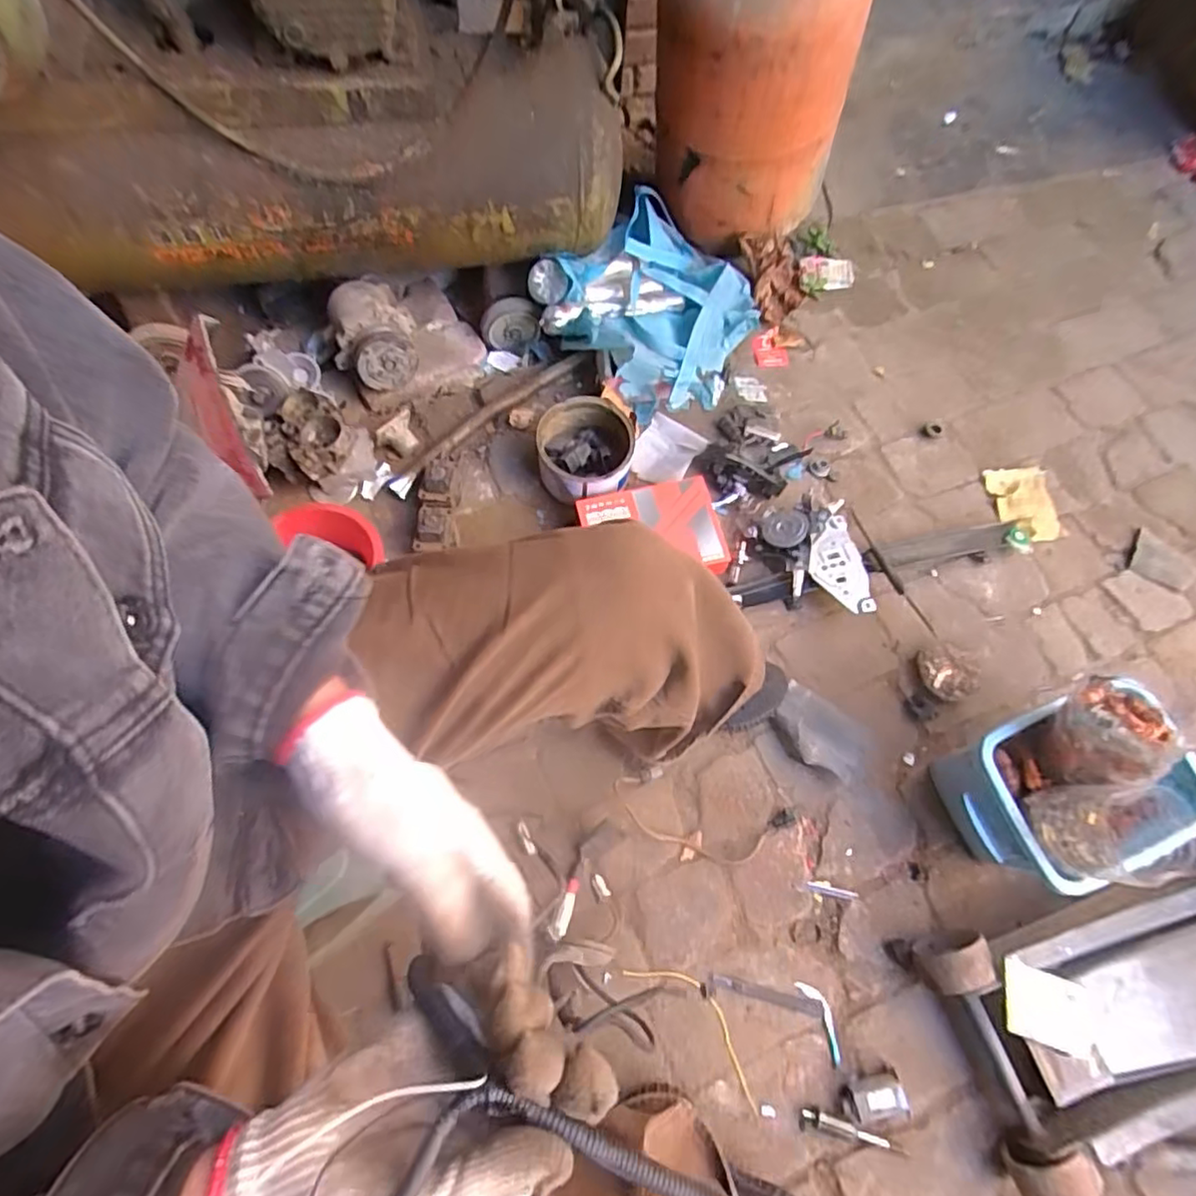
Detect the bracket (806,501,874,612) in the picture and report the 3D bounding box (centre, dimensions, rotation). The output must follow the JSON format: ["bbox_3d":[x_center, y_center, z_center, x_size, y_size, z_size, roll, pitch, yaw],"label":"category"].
[{"bbox_3d":[0.369,-0.056,0.994,0.088,0.039,0.187,-11,69,-7],"label":"bracket"}]

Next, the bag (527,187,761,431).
[{"bbox_3d":[0.108,-0.515,1.110,0.318,0.200,0.330,37,71,12],"label":"bag"}]

